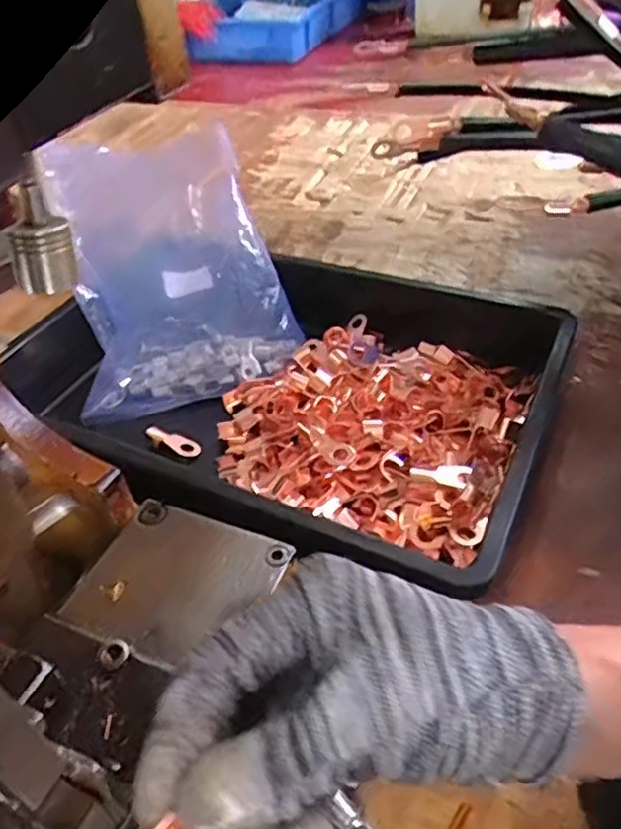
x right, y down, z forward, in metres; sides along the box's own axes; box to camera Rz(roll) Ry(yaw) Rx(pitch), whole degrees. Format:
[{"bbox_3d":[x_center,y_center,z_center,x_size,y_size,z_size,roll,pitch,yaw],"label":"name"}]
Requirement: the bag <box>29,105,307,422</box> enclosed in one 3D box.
[{"bbox_3d":[-0.114,-0.123,0.518,0.168,0.081,0.230,-15,71,-7],"label":"bag"}]

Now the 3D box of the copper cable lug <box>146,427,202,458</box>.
[{"bbox_3d":[-0.098,0.019,0.470,0.041,0.010,0.018,20,48,26],"label":"copper cable lug"}]

